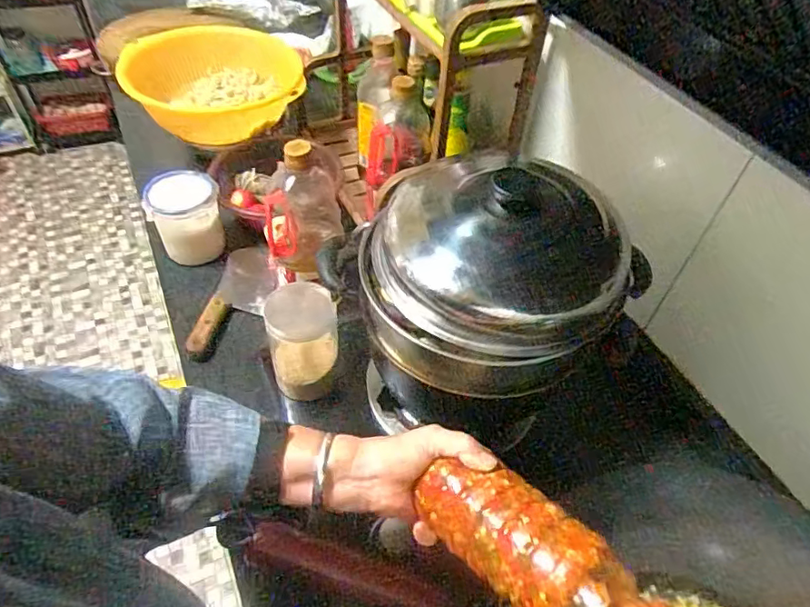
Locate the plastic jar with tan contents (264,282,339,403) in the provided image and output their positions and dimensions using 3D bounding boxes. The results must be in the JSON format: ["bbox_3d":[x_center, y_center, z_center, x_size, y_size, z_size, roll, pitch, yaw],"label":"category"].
[{"bbox_3d":[-0.124,0.050,0.673,0.079,0.142,0.073,2,49,-2],"label":"plastic jar with tan contents"}]

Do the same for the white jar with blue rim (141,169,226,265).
[{"bbox_3d":[-0.335,-0.131,0.843,0.099,0.115,0.105,-13,51,-14],"label":"white jar with blue rim"}]

